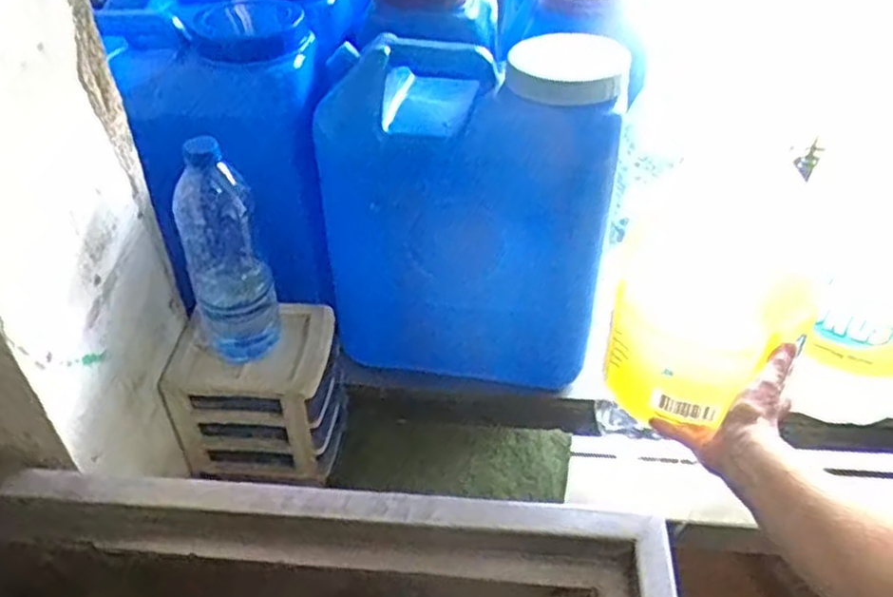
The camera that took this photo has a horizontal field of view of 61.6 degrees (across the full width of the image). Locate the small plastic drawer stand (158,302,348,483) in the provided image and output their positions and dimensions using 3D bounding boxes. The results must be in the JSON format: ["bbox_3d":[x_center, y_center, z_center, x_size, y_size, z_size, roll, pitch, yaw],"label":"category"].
[{"bbox_3d":[-0.208,0.103,0.863,0.170,0.158,0.131,1,41,3],"label":"small plastic drawer stand"}]

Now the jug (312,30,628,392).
[{"bbox_3d":[0.030,-0.089,0.877,0.310,0.395,0.165,12,43,14],"label":"jug"}]

